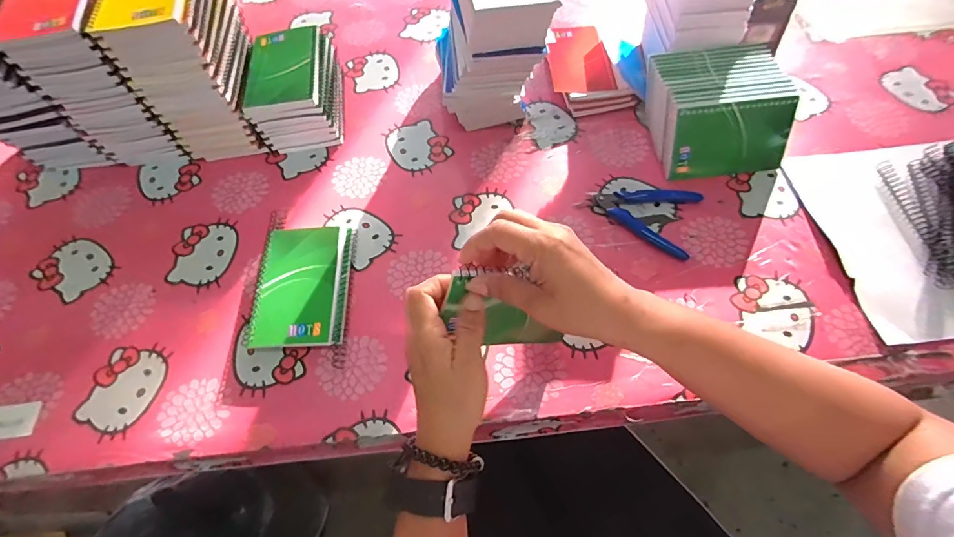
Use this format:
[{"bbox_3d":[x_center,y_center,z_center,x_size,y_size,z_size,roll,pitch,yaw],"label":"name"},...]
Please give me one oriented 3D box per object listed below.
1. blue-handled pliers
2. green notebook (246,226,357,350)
[{"bbox_3d":[0.182,-0.061,0.470,0.112,0.011,0.085,17,65,11],"label":"blue-handled pliers"},{"bbox_3d":[-0.180,0.017,0.439,0.093,0.013,0.129,0,66,-2],"label":"green notebook"}]

